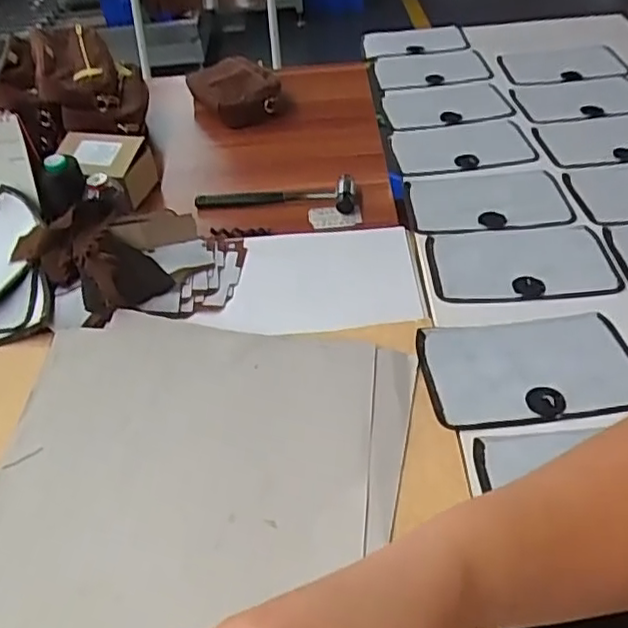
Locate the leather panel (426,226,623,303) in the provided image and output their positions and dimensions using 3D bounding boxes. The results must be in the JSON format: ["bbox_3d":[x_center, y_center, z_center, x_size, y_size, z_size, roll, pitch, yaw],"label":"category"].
[{"bbox_3d":[0.261,-0.069,0.831,0.222,0.010,0.140,-2,43,3],"label":"leather panel"}]

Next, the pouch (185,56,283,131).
[{"bbox_3d":[-0.146,-0.420,1.218,0.151,0.075,0.167,-14,43,-10],"label":"pouch"}]

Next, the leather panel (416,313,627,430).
[{"bbox_3d":[0.230,0.055,0.696,0.221,0.009,0.140,-5,43,-1],"label":"leather panel"}]

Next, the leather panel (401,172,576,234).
[{"bbox_3d":[0.244,-0.162,0.926,0.214,0.010,0.132,-4,41,2],"label":"leather panel"}]

